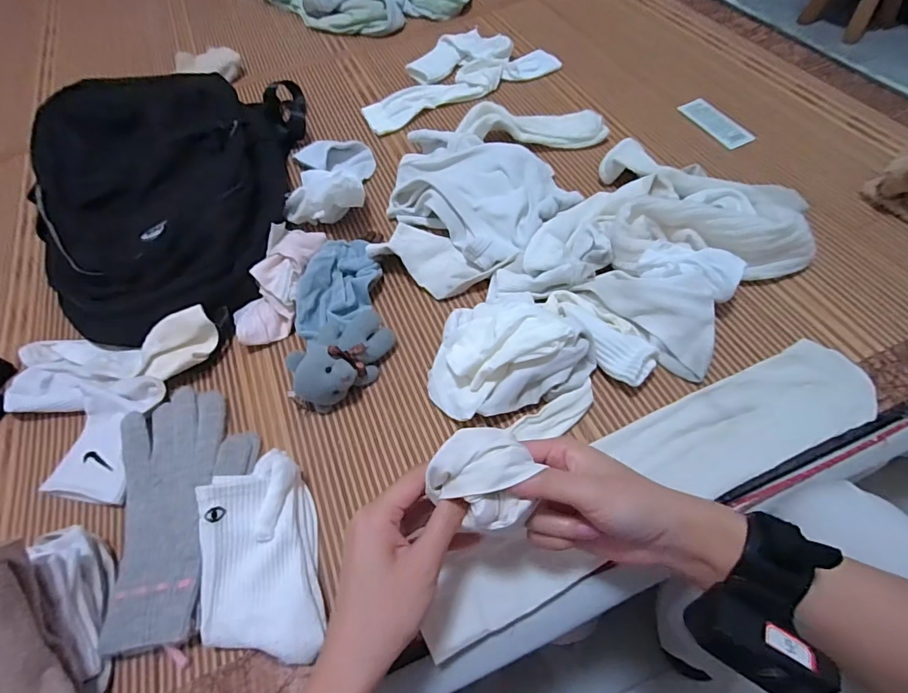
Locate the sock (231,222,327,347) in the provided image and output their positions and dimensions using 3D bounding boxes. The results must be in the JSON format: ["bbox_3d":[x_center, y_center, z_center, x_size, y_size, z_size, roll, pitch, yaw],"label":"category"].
[{"bbox_3d":[-0.196,-0.075,0.517,0.068,0.045,0.152,12,75,12],"label":"sock"}]

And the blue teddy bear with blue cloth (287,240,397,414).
[{"bbox_3d":[-0.119,-0.037,0.494,0.095,0.055,0.205,-11,58,-2],"label":"blue teddy bear with blue cloth"}]

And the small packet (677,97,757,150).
[{"bbox_3d":[0.359,-0.307,0.638,0.046,0.006,0.108,-22,59,-6],"label":"small packet"}]

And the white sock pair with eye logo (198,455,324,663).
[{"bbox_3d":[-0.154,0.163,0.358,0.086,0.047,0.148,-17,58,-6],"label":"white sock pair with eye logo"}]

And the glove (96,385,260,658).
[{"bbox_3d":[-0.234,0.132,0.406,0.115,0.020,0.215,-15,58,-5],"label":"glove"}]

